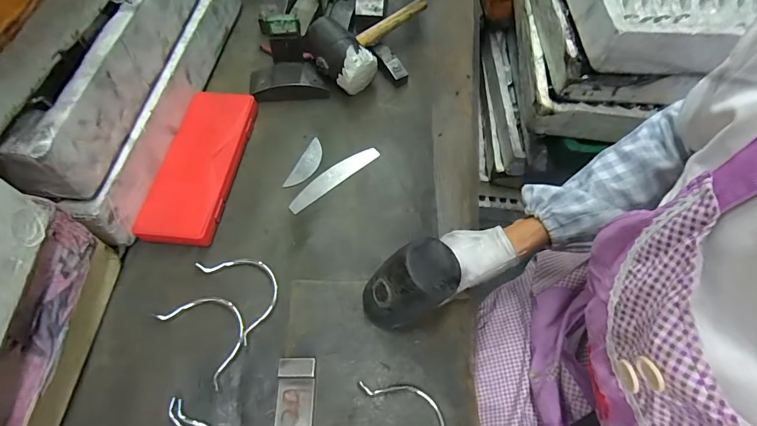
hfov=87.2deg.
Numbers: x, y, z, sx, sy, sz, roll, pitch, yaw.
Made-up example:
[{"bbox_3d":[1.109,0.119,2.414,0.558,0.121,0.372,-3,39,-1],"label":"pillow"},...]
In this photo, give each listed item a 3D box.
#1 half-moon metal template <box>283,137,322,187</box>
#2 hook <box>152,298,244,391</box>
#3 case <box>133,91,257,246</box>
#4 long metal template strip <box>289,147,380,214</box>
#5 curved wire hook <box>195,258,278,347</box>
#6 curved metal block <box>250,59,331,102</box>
[{"bbox_3d":[-0.106,-0.074,0.597,0.030,0.004,0.096,20,61,9],"label":"half-moon metal template"},{"bbox_3d":[-0.197,0.134,0.465,0.115,0.011,0.070,38,65,18],"label":"hook"},{"bbox_3d":[-0.251,-0.073,0.567,0.094,0.033,0.249,6,60,1],"label":"case"},{"bbox_3d":[-0.066,-0.053,0.586,0.156,0.008,0.029,-37,72,-20],"label":"long metal template strip"},{"bbox_3d":[-0.164,0.091,0.490,0.069,0.007,0.120,-34,67,-20],"label":"curved wire hook"},{"bbox_3d":[-0.146,-0.218,0.656,0.124,0.031,0.056,-6,60,-6],"label":"curved metal block"}]

